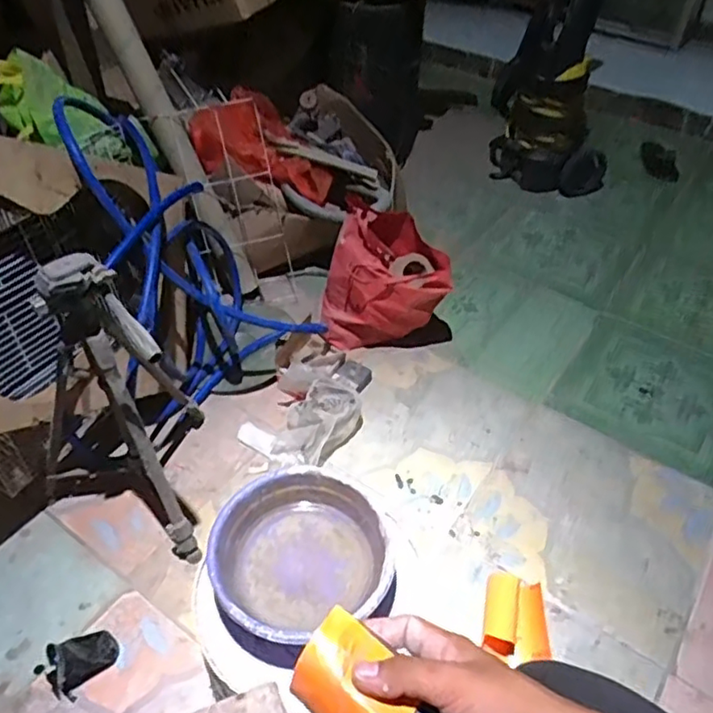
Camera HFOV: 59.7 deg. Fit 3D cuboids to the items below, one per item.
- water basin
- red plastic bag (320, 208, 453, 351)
[{"bbox_3d":[-0.065,0.226,0.709,0.195,0.061,0.189,1,45,-1],"label":"water basin"},{"bbox_3d":[0.062,-0.154,1.415,0.283,0.311,0.142,4,45,1],"label":"red plastic bag"}]

